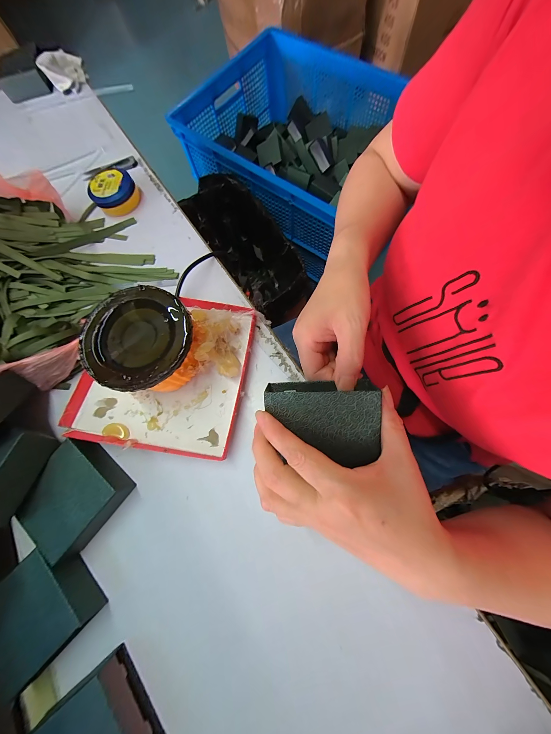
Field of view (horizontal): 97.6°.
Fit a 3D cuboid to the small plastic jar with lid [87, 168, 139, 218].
[{"bbox_3d":[-0.266,-0.290,0.397,0.069,0.035,0.061,-37,75,-5],"label":"small plastic jar with lid"}]

